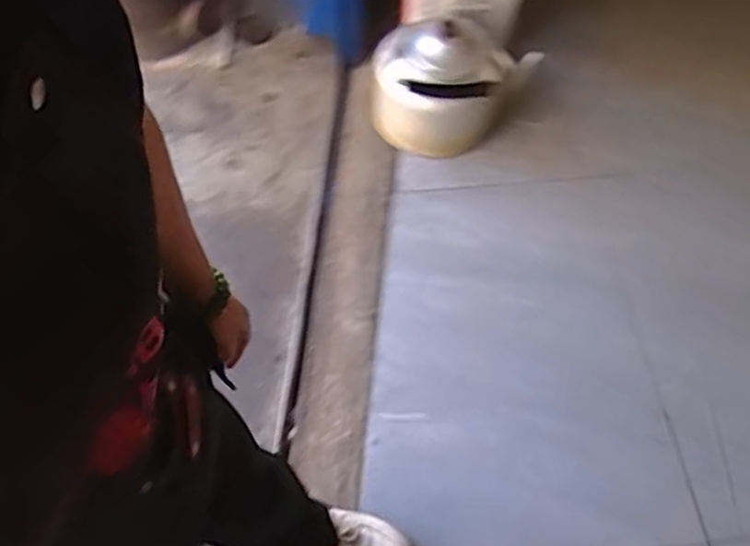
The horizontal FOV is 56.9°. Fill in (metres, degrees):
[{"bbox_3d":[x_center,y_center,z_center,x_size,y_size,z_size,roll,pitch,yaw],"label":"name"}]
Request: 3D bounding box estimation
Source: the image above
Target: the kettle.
[{"bbox_3d":[0.157,-0.405,1.511,0.312,0.212,0.234,33,65,15],"label":"kettle"}]

